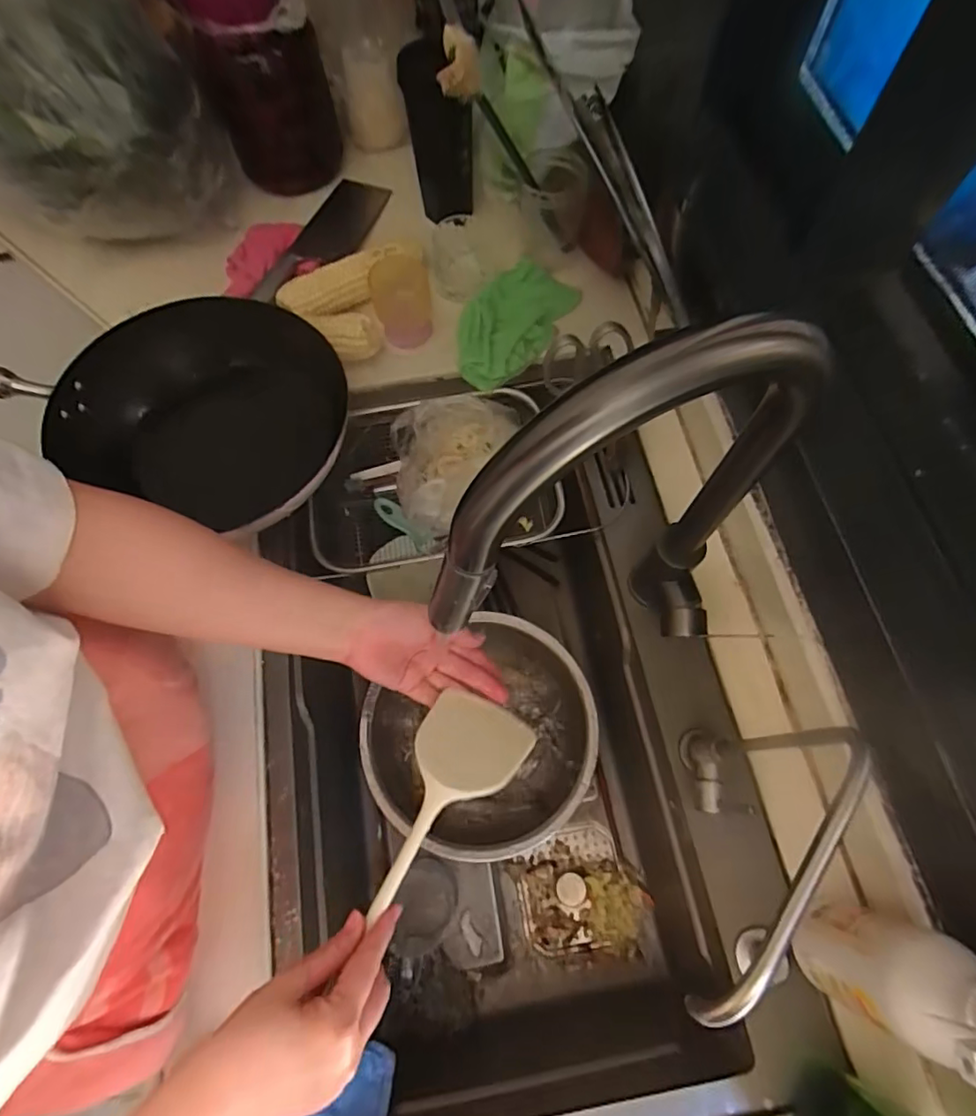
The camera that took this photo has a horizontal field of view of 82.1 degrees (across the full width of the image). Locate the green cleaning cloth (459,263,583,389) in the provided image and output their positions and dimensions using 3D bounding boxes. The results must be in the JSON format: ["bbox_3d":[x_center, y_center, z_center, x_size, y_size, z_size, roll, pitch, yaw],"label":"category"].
[{"bbox_3d":[0.032,-0.298,0.716,0.113,0.039,0.186,34,75,13],"label":"green cleaning cloth"}]

